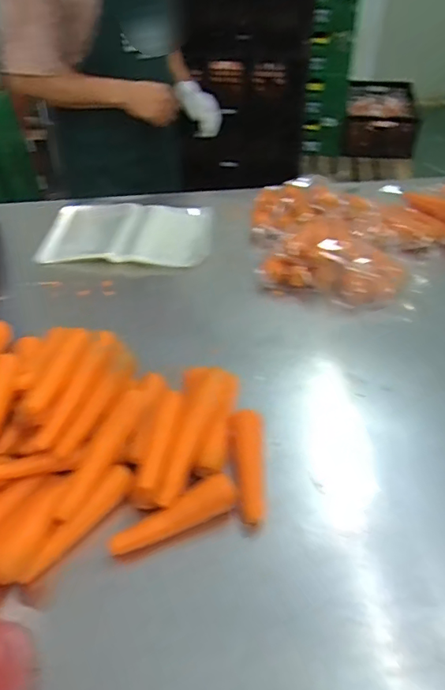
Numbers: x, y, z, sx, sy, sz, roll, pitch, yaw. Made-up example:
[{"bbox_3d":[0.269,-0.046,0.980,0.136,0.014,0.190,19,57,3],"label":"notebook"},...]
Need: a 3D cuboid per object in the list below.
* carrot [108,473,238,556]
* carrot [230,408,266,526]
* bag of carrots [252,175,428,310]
[{"bbox_3d":[-0.057,0.207,0.618,0.157,0.032,0.036,-21,47,-18],"label":"carrot"},{"bbox_3d":[0.034,0.152,0.670,0.045,0.032,0.157,-2,57,0],"label":"carrot"},{"bbox_3d":[0.204,-0.209,1.001,0.286,0.103,0.353,-4,44,-2],"label":"bag of carrots"}]

